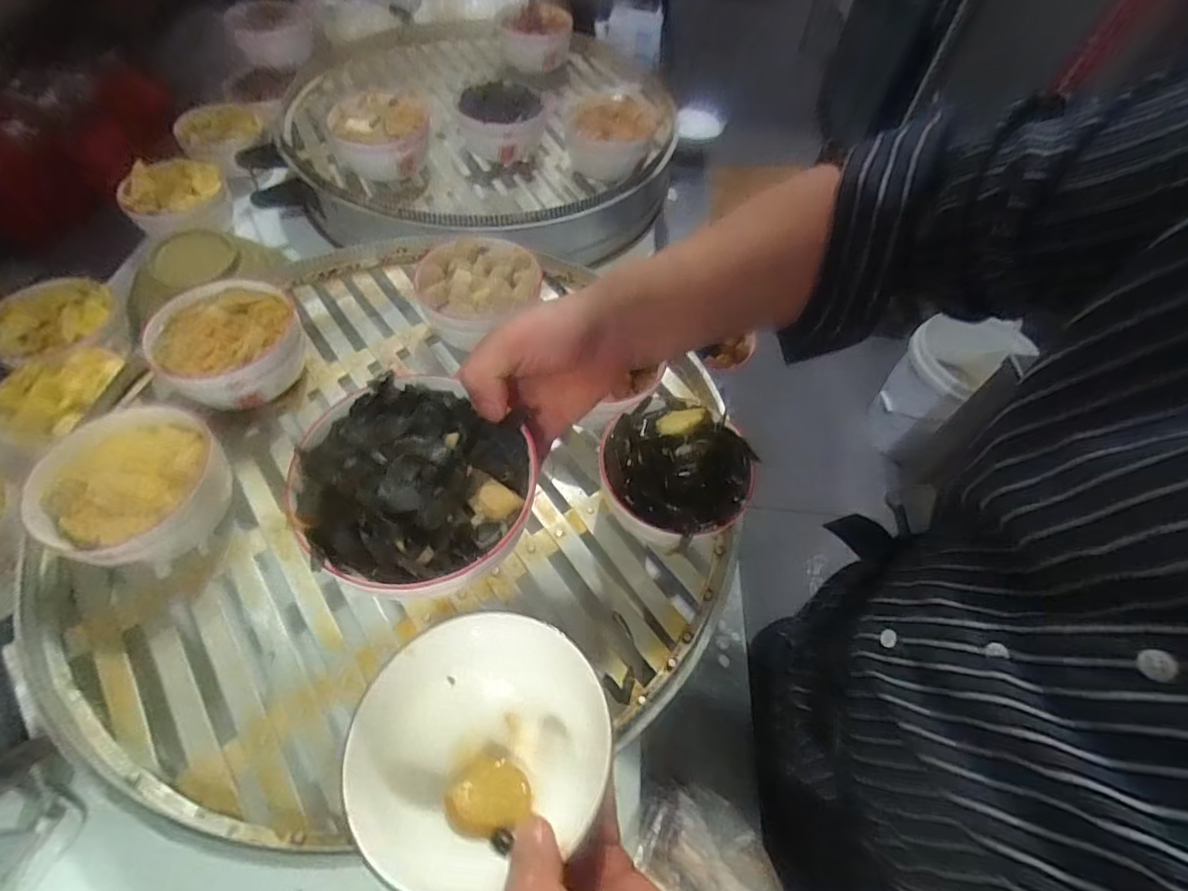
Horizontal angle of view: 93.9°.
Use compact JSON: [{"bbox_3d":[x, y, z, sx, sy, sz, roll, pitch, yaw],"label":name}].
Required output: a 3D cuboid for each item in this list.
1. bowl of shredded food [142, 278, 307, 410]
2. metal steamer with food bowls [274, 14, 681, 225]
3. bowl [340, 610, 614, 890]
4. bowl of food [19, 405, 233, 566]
[{"bbox_3d":[-0.349,-0.093,0.546,0.127,0.075,0.139,2,59,-3],"label":"bowl of shredded food"},{"bbox_3d":[-0.181,-0.536,0.883,0.601,0.123,0.621,10,59,2],"label":"metal steamer with food bowls"},{"bbox_3d":[-0.060,0.166,0.310,0.130,0.067,0.128,2,59,-3],"label":"bowl"},{"bbox_3d":[-0.361,0.044,0.455,0.134,0.075,0.126,2,59,-3],"label":"bowl of food"}]

